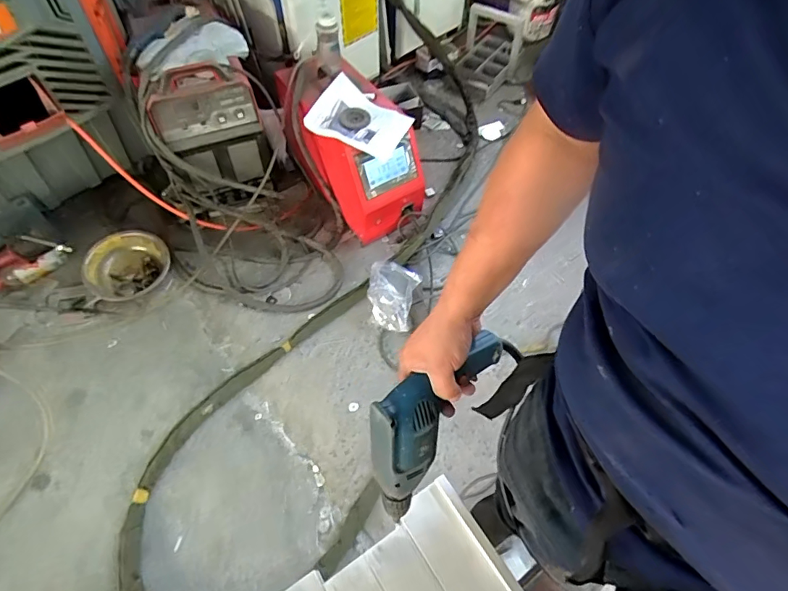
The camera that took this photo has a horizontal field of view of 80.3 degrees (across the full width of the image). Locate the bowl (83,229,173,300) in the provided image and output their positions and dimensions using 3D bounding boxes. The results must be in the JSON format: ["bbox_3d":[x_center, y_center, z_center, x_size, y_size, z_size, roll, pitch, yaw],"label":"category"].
[{"bbox_3d":[-0.902,-0.101,1.574,0.221,0.110,0.278,35,64,18],"label":"bowl"}]

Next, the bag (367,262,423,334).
[{"bbox_3d":[-0.010,-0.008,1.525,0.167,0.065,0.242,13,59,7],"label":"bag"}]

